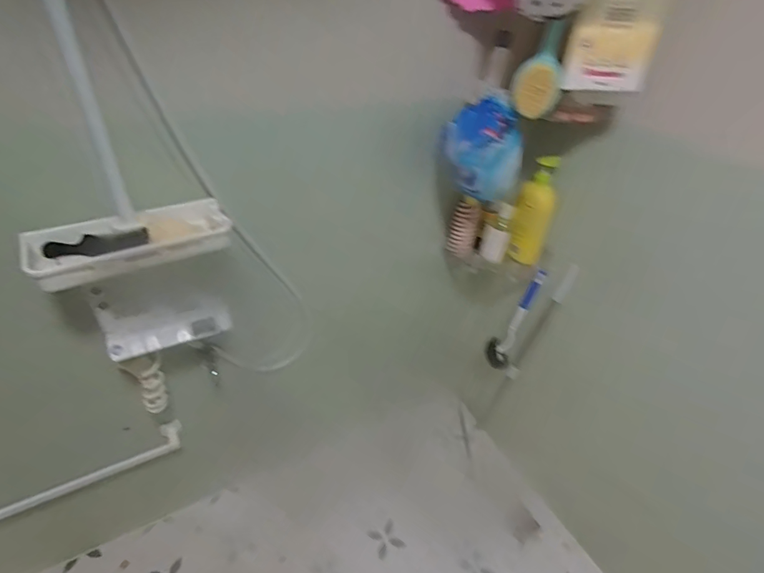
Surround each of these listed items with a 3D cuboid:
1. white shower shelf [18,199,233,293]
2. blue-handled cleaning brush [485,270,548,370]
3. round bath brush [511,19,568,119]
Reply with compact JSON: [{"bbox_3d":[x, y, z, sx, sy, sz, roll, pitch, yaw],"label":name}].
[{"bbox_3d":[-0.393,-0.069,0.660,0.285,0.058,0.117,-19,45,-27],"label":"white shower shelf"},{"bbox_3d":[0.376,0.101,1.195,0.084,0.366,0.034,19,39,17],"label":"blue-handled cleaning brush"},{"bbox_3d":[0.295,-0.399,0.764,0.087,0.152,0.026,15,40,11],"label":"round bath brush"}]

